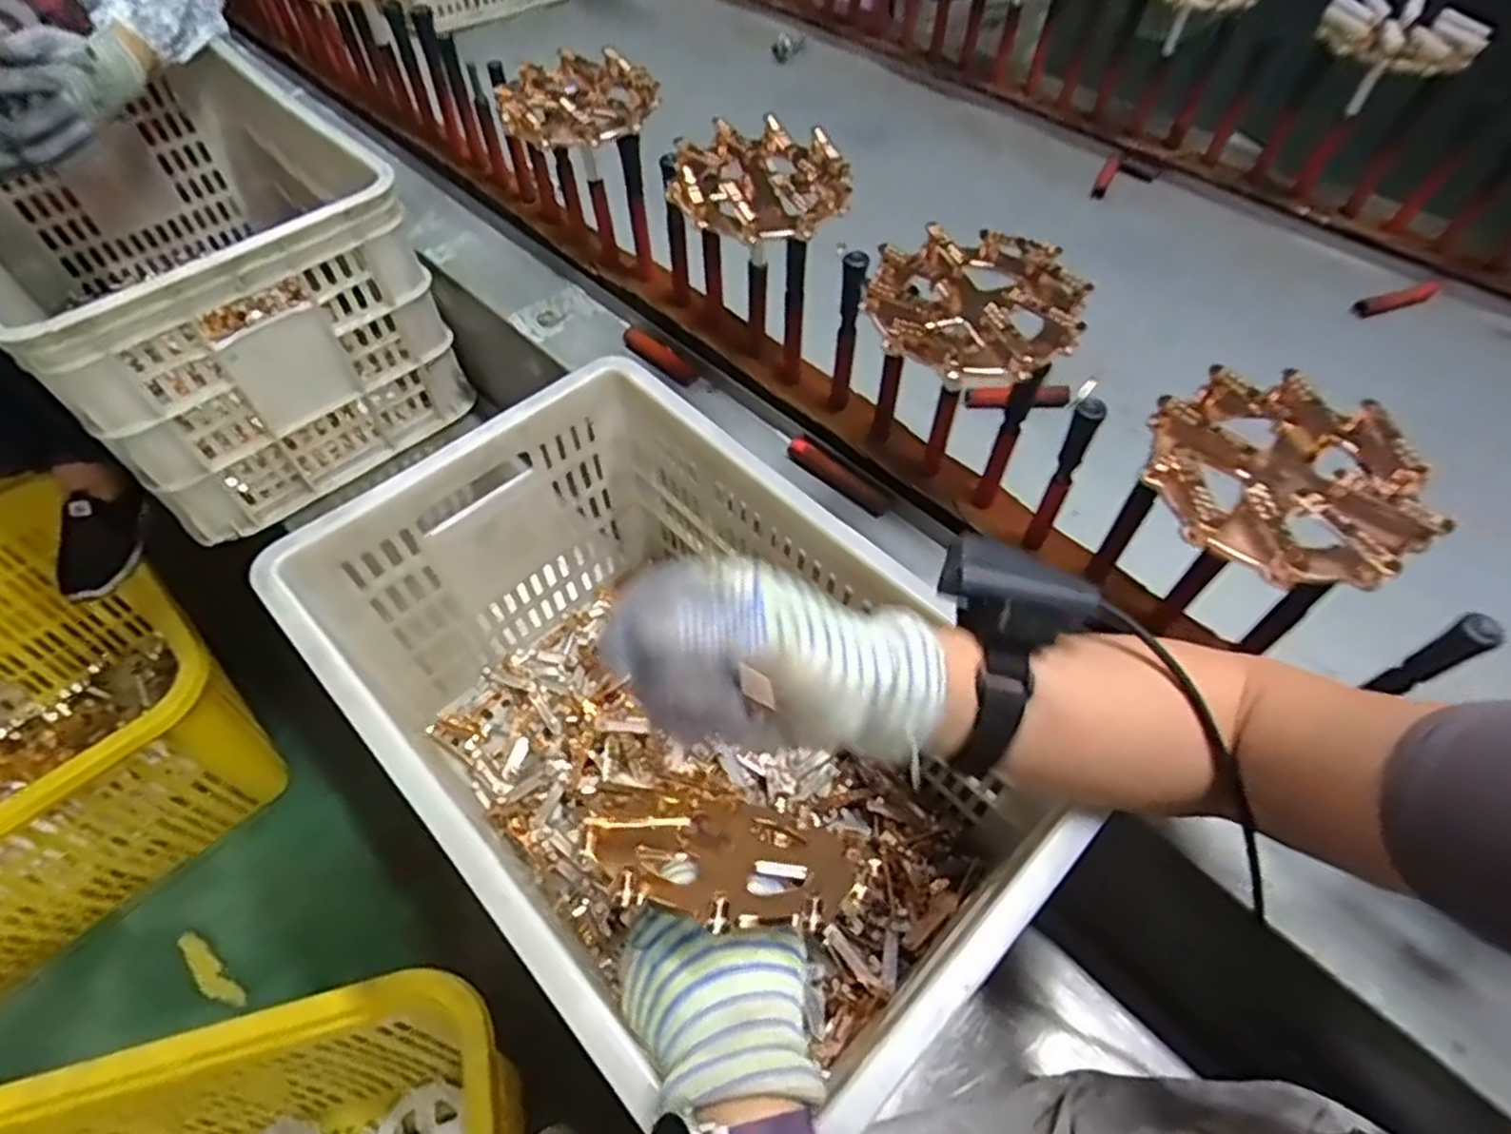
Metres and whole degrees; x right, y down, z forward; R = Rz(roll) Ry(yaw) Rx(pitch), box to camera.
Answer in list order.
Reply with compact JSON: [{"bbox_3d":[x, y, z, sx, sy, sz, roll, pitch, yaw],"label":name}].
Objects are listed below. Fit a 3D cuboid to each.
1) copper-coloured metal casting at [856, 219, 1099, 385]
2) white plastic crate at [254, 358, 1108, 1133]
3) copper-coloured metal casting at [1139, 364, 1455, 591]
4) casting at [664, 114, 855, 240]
[{"bbox_3d":[0.136,-0.167,0.480,0.131,0.028,0.116,29,61,19],"label":"copper-coloured metal casting"},{"bbox_3d":[-0.061,0.110,0.544,0.294,0.244,0.442,-39,63,-23],"label":"white plastic crate"},{"bbox_3d":[0.274,-0.050,0.395,0.123,0.026,0.125,10,57,8],"label":"copper-coloured metal casting"},{"bbox_3d":[0.005,-0.283,0.556,0.125,0.028,0.115,20,58,14],"label":"casting"}]

